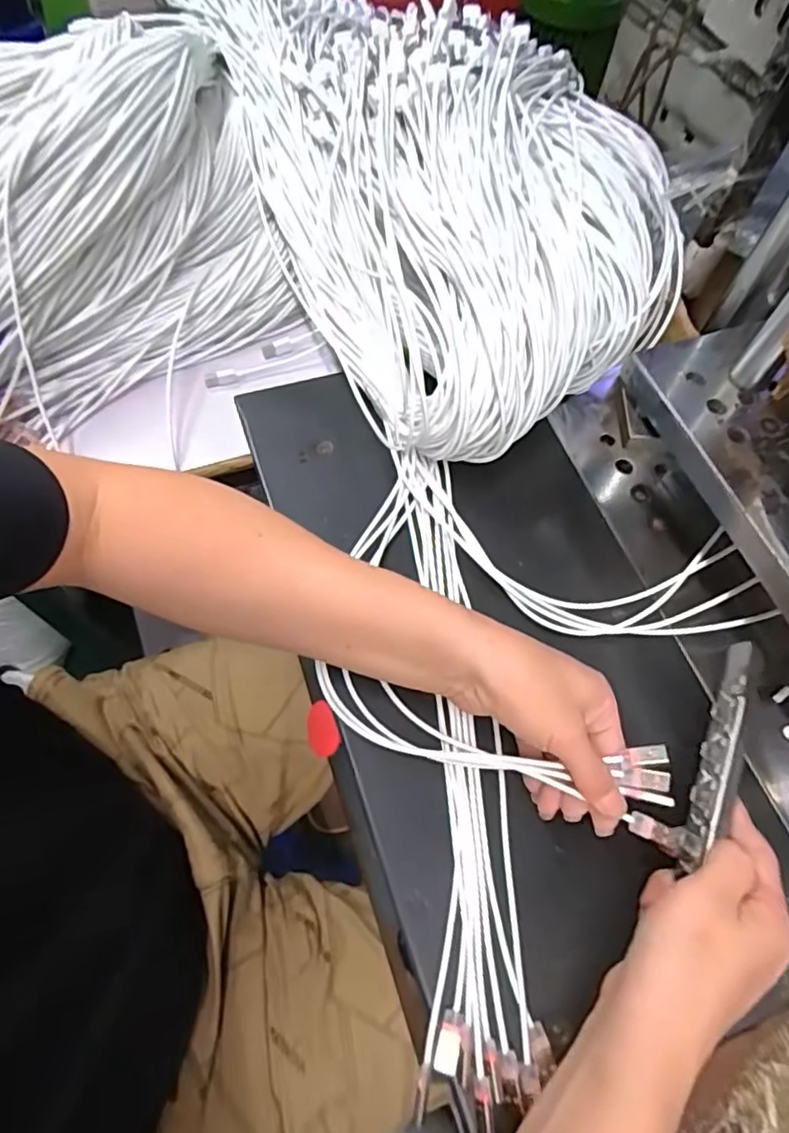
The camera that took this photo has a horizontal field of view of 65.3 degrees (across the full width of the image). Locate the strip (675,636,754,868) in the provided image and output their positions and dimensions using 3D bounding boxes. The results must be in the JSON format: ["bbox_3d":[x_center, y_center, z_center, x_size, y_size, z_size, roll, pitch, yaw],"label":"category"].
[{"bbox_3d":[0.208,0.115,0.390,0.022,0.015,0.151,26,64,9],"label":"strip"}]

